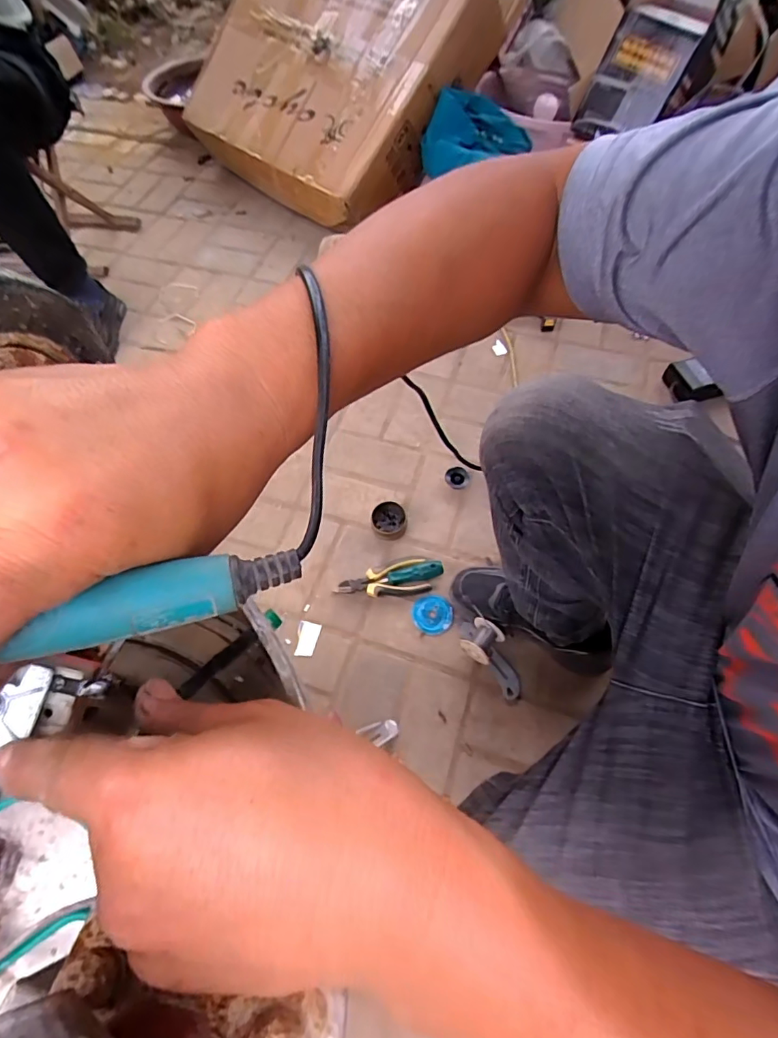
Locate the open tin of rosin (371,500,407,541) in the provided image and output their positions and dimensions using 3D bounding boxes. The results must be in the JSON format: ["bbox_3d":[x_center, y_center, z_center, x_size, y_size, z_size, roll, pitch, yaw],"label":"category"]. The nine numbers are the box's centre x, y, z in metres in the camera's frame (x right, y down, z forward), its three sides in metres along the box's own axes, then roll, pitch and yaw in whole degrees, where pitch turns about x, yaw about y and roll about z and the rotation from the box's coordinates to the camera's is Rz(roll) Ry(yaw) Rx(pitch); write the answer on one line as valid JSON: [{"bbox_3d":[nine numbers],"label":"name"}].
[{"bbox_3d":[0.000,0.003,0.910,0.064,0.024,0.071,10,62,8],"label":"open tin of rosin"}]

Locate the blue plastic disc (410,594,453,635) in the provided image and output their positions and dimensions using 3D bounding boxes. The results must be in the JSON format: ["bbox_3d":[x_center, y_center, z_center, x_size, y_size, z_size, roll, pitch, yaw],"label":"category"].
[{"bbox_3d":[0.074,0.161,0.832,0.069,0.006,0.068,-1,61,2],"label":"blue plastic disc"}]

